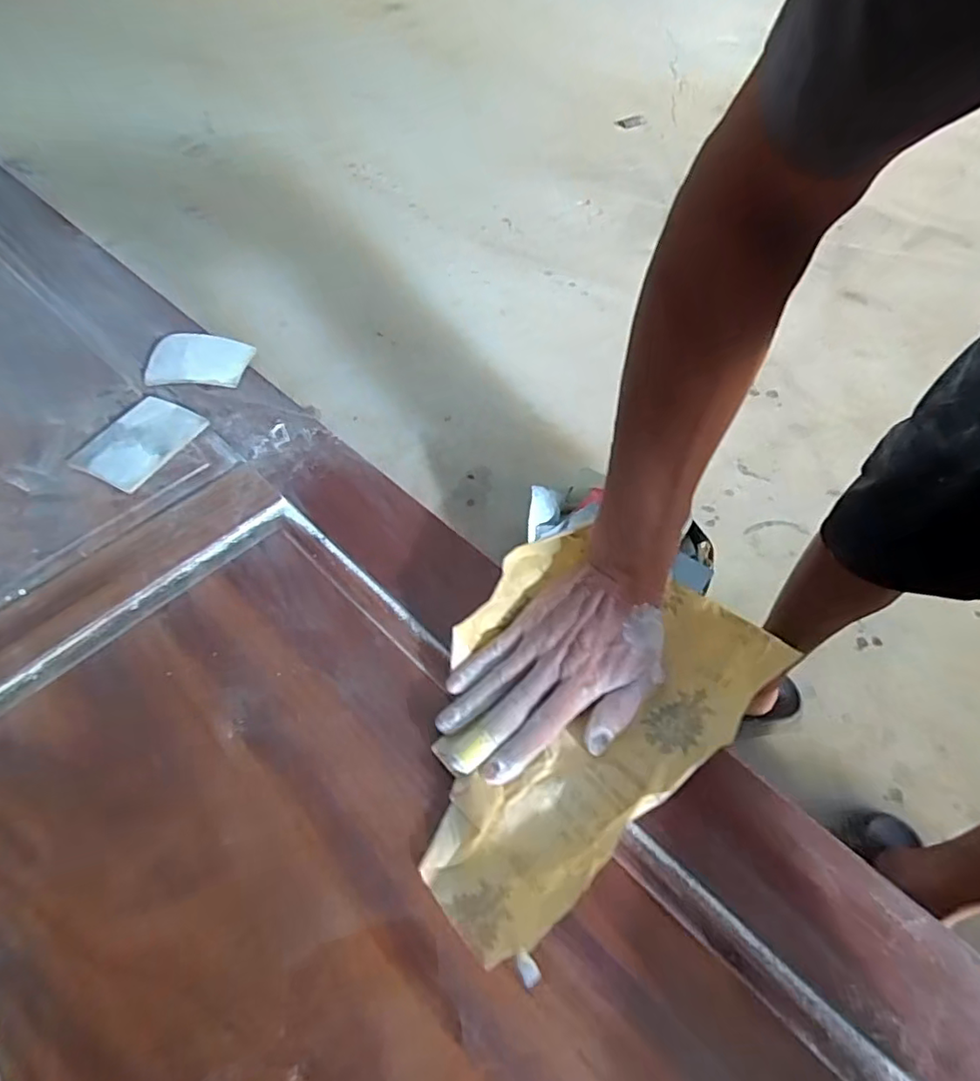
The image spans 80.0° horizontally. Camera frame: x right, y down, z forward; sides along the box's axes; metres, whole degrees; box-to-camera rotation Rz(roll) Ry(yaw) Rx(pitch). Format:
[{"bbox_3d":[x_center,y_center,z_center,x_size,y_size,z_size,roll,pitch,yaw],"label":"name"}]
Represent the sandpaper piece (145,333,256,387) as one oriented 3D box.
[{"bbox_3d":[-0.305,-0.190,0.609,0.103,0.011,0.074,3,55,1],"label":"sandpaper piece"}]

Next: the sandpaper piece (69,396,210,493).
[{"bbox_3d":[-0.326,-0.094,0.542,0.078,0.011,0.099,20,57,12],"label":"sandpaper piece"}]

